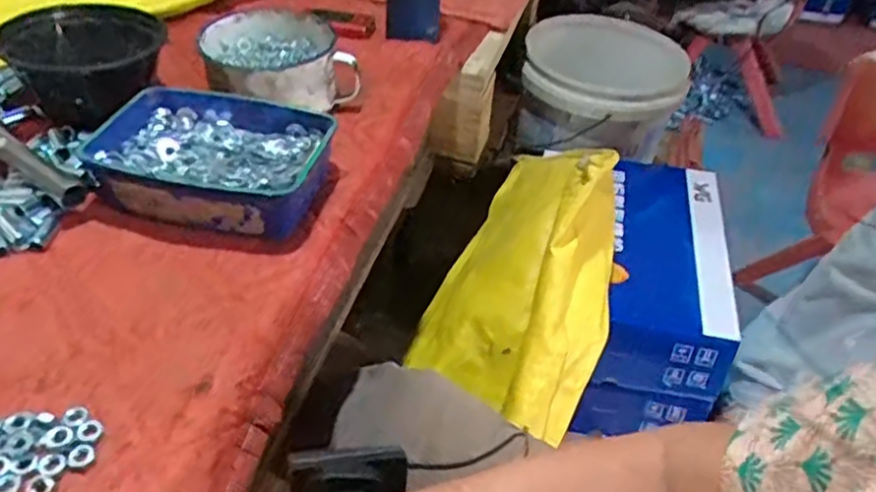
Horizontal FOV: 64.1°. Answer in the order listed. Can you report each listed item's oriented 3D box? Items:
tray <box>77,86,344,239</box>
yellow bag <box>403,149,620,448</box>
[{"bbox_3d":[-0.214,-0.080,0.663,0.215,0.062,0.145,9,40,4],"label":"tray"},{"bbox_3d":[0.113,0.015,0.939,0.245,0.295,0.384,13,40,8],"label":"yellow bag"}]

